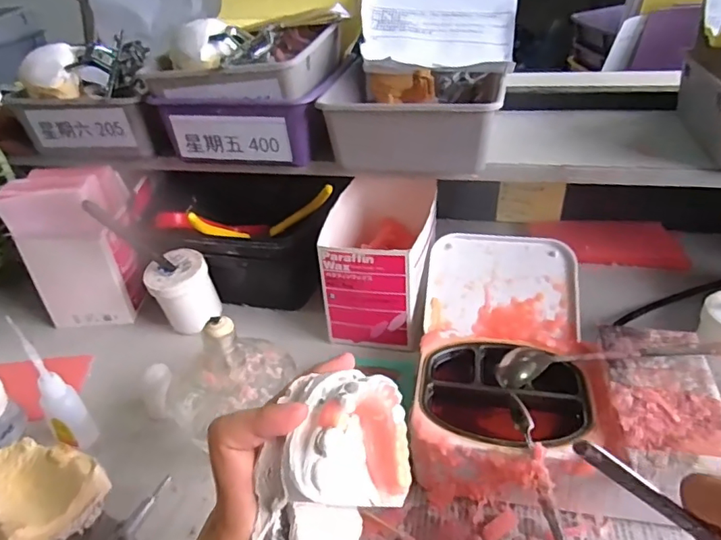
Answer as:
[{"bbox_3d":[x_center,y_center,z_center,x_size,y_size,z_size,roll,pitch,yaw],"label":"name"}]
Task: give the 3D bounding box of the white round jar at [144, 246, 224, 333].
[{"bbox_3d":[-0.167,0.022,0.501,0.057,0.061,0.054,-21,37,-22],"label":"white round jar"}]

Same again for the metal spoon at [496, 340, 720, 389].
[{"bbox_3d":[0.180,0.063,0.359,0.168,0.018,0.034,-10,31,21],"label":"metal spoon"}]

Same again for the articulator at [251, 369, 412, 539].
[{"bbox_3d":[-0.004,0.113,0.216,0.073,0.076,0.132,-9,34,-6],"label":"articulator"}]

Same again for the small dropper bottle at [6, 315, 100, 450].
[{"bbox_3d":[-0.227,0.084,0.385,0.026,0.113,0.029,-32,42,-34],"label":"small dropper bottle"}]

